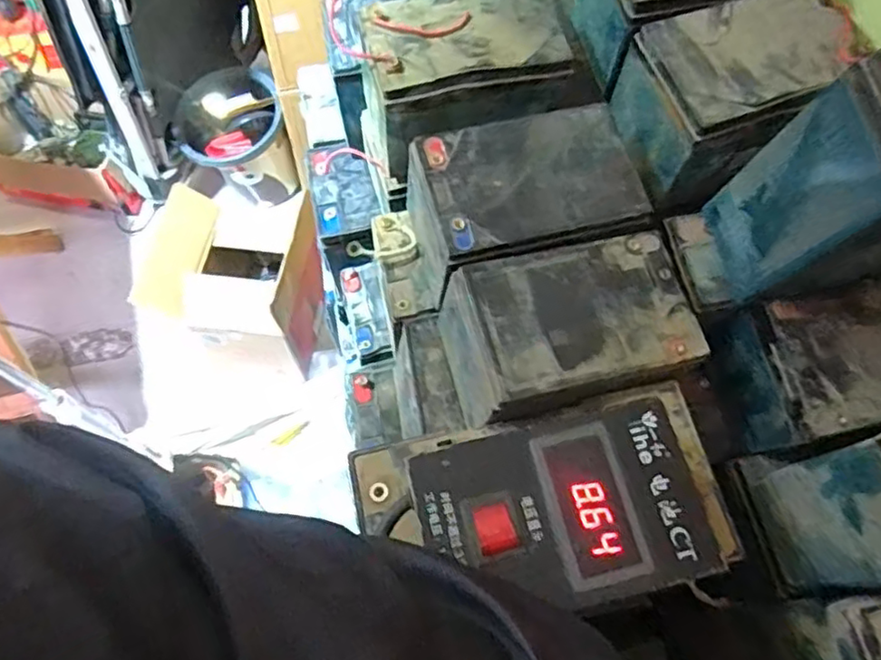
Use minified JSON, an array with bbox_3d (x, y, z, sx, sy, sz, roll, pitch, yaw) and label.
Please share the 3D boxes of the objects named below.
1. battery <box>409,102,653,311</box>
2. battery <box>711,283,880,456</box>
[{"bbox_3d":[0.061,-0.092,0.485,0.154,0.090,0.103,-13,66,-8],"label":"battery"},{"bbox_3d":[0.293,0.026,0.463,0.156,0.090,0.099,-8,66,-6],"label":"battery"}]

